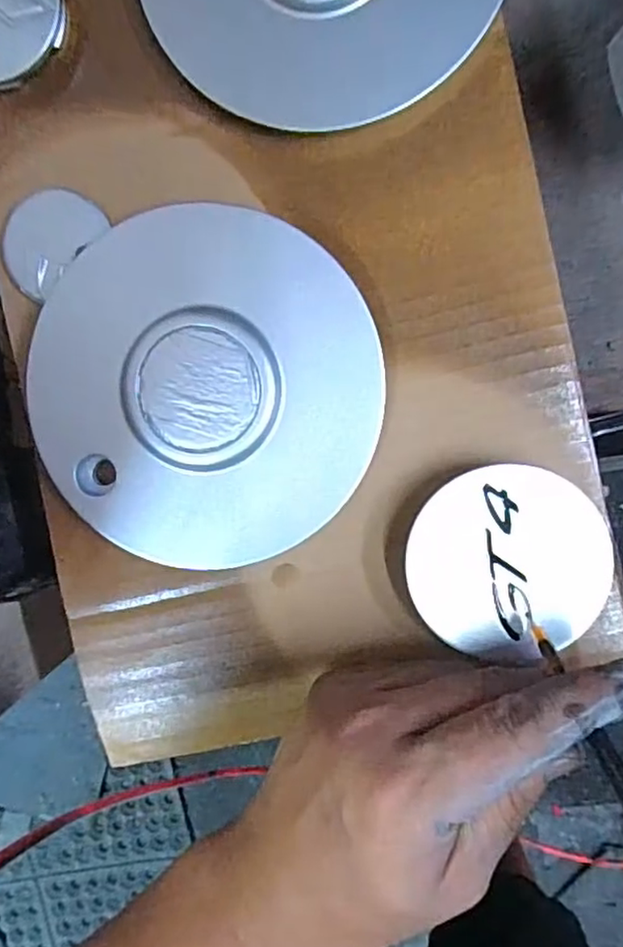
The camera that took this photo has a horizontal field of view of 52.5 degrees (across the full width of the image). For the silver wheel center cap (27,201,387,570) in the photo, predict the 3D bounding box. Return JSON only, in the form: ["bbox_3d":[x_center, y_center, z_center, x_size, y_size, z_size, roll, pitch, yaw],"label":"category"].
[{"bbox_3d":[-0.044,-0.033,0.255,0.138,0.012,0.138,1,96,4],"label":"silver wheel center cap"}]

